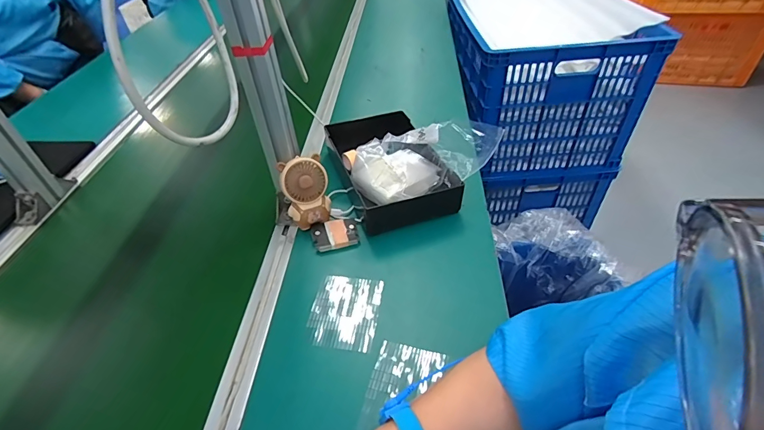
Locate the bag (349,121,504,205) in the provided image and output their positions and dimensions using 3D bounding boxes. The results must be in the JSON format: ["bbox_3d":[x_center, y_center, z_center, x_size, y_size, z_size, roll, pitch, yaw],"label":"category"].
[{"bbox_3d":[0.063,-0.079,0.654,0.207,0.102,0.133,-18,45,-13],"label":"bag"}]

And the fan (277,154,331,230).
[{"bbox_3d":[-0.113,-0.035,0.596,0.066,0.088,0.058,-12,44,-8],"label":"fan"}]

